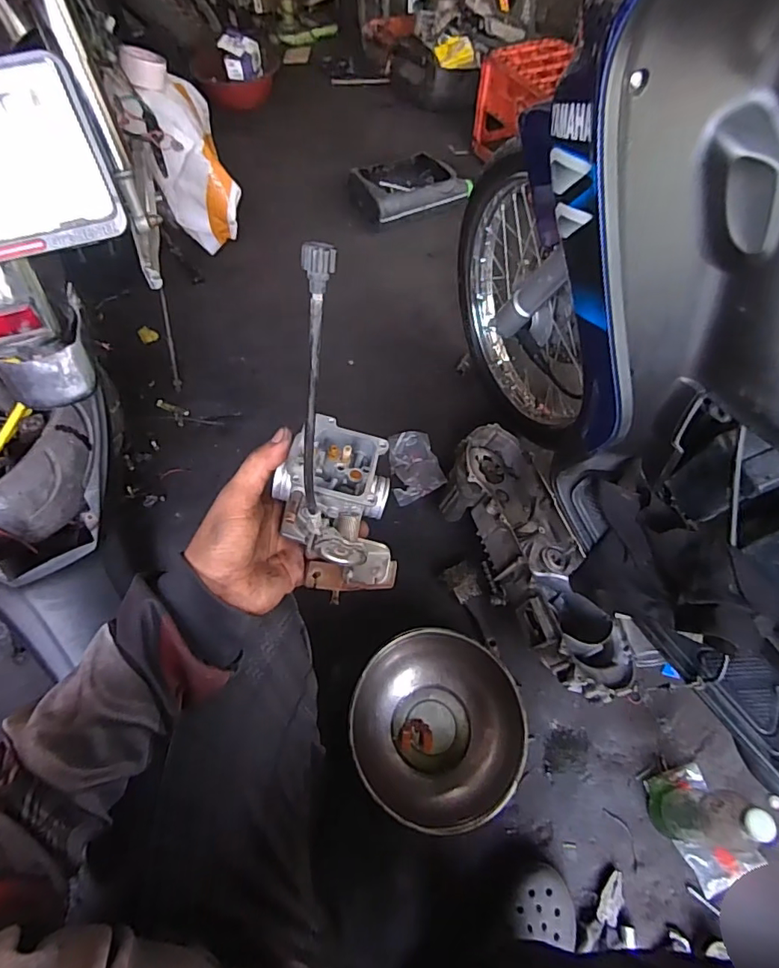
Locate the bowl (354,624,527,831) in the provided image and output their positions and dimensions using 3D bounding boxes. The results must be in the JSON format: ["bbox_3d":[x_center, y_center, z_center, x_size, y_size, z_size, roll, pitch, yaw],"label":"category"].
[{"bbox_3d":[0.067,0.358,0.752,0.233,0.113,0.243,0,57,0],"label":"bowl"}]

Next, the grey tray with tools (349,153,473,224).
[{"bbox_3d":[0.046,-0.835,1.434,0.327,0.091,0.184,-23,59,-14],"label":"grey tray with tools"}]

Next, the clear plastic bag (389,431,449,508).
[{"bbox_3d":[0.046,-0.037,0.998,0.101,0.040,0.137,-15,58,-9],"label":"clear plastic bag"}]

